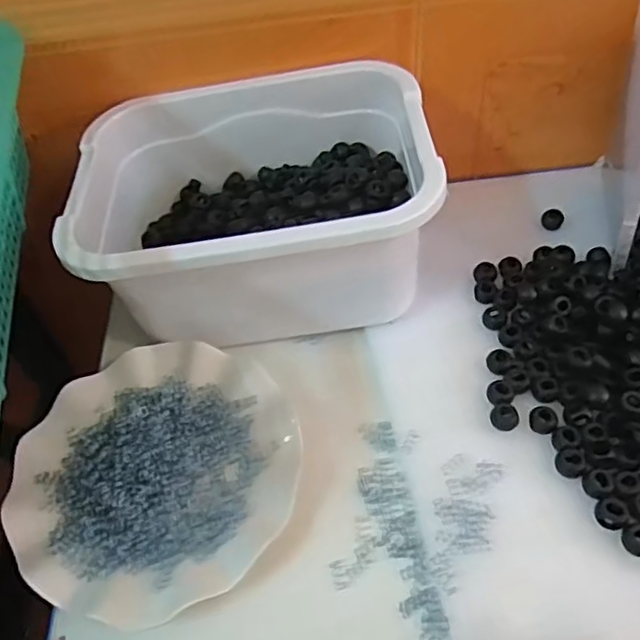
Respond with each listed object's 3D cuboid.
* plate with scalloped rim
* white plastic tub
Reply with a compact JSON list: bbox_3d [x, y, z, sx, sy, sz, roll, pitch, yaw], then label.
[{"bbox_3d":[-0.104,0.095,0.404,0.176,0.025,0.178,-3,50,4],"label":"plate with scalloped rim"},{"bbox_3d":[-0.045,-0.081,0.469,0.240,0.112,0.177,-9,50,-1],"label":"white plastic tub"}]

